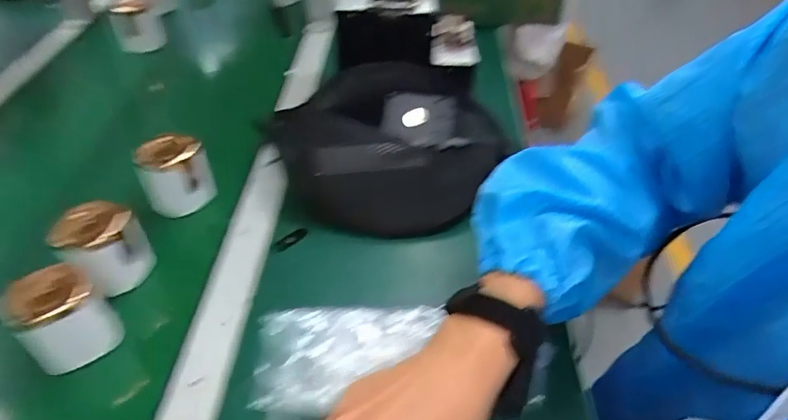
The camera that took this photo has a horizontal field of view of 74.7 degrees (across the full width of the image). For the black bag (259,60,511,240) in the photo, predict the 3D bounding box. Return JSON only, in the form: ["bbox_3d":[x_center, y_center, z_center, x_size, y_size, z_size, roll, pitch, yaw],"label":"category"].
[{"bbox_3d":[0.001,-0.077,0.601,0.266,0.089,0.216,-14,46,-13],"label":"black bag"}]

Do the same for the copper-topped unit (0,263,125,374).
[{"bbox_3d":[-0.280,0.086,0.433,0.060,0.082,0.064,33,54,30],"label":"copper-topped unit"}]

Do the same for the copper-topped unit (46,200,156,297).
[{"bbox_3d":[-0.283,0.032,0.493,0.077,0.066,0.067,27,51,26],"label":"copper-topped unit"}]

